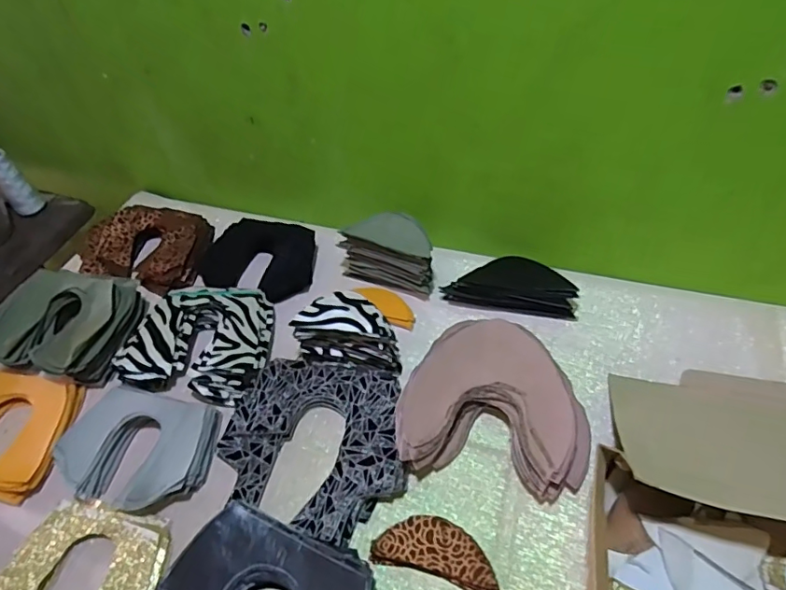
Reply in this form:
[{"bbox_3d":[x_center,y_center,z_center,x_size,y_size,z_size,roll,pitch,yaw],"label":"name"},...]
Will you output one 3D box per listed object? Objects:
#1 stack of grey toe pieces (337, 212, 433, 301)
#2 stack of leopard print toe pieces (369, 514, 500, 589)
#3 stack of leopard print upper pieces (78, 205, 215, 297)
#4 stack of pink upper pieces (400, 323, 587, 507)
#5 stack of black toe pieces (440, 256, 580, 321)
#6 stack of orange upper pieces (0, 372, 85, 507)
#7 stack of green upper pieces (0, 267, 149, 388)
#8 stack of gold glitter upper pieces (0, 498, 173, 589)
[{"bbox_3d":[-0.004,-0.061,0.702,0.131,0.091,0.059,18,53,19],"label":"stack of grey toe pieces"},{"bbox_3d":[0.043,0.240,0.491,0.116,0.021,0.051,12,52,15],"label":"stack of leopard print toe pieces"},{"bbox_3d":[-0.363,-0.073,0.777,0.173,0.052,0.140,-1,49,4],"label":"stack of leopard print upper pieces"},{"bbox_3d":[0.113,0.106,0.574,0.192,0.040,0.198,7,51,11],"label":"stack of pink upper pieces"},{"bbox_3d":[0.153,-0.013,0.675,0.158,0.034,0.069,14,52,16],"label":"stack of black toe pieces"},{"bbox_3d":[-0.448,0.151,0.597,0.163,0.031,0.132,7,51,11],"label":"stack of orange upper pieces"},{"bbox_3d":[-0.418,0.035,0.670,0.165,0.074,0.147,6,50,10],"label":"stack of green upper pieces"},{"bbox_3d":[-0.300,0.266,0.498,0.162,0.024,0.127,6,50,10],"label":"stack of gold glitter upper pieces"}]

